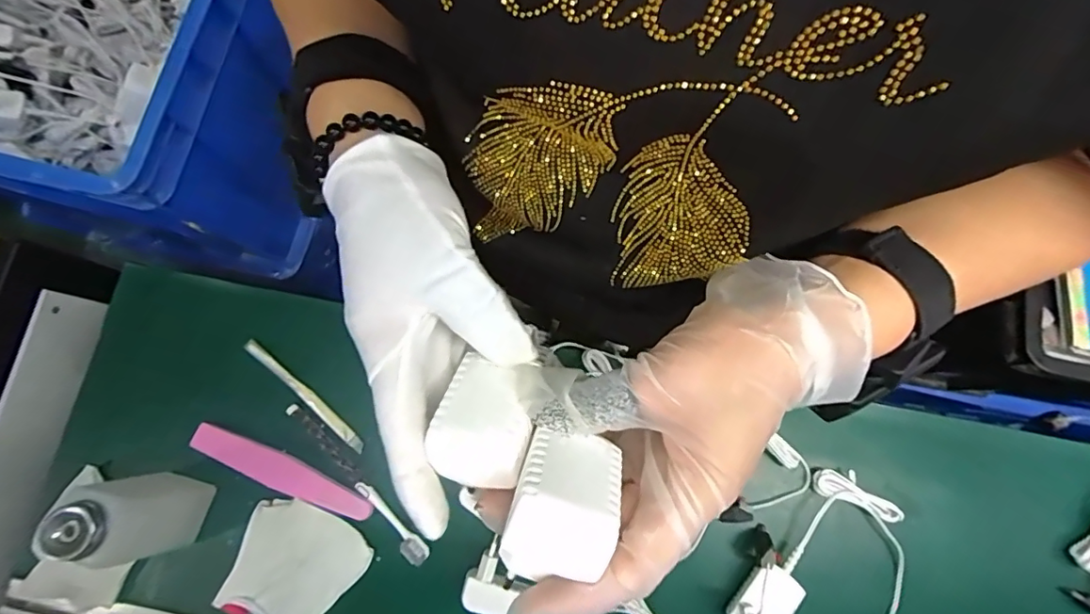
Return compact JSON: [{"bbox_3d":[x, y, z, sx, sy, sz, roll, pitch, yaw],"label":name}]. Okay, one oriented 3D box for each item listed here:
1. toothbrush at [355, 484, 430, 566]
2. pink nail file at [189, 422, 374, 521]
[{"bbox_3d":[-0.137,0.191,0.468,0.016,0.012,0.089,-42,81,-7],"label":"toothbrush"},{"bbox_3d":[-0.239,0.150,0.478,0.174,0.013,0.029,23,80,5],"label":"pink nail file"}]

